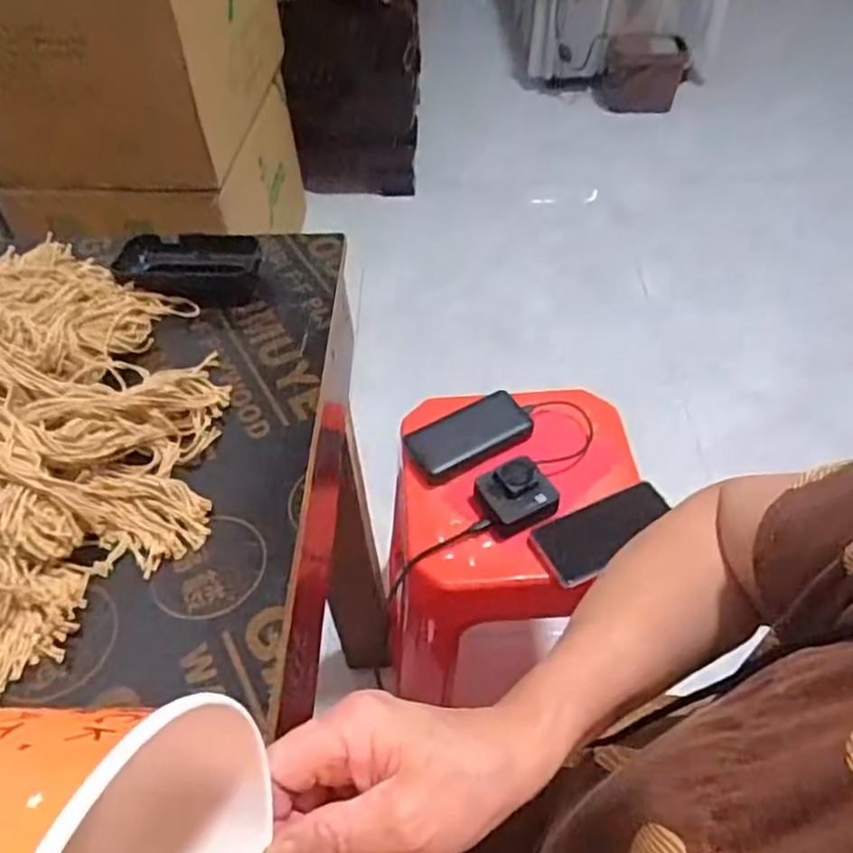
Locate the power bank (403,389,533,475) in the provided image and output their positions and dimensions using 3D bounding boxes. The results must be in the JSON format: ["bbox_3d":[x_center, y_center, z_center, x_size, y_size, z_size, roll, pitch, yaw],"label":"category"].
[{"bbox_3d":[0.057,0.007,0.871,0.158,0.017,0.076,-22,52,-17],"label":"power bank"}]

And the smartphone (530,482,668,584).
[{"bbox_3d":[0.208,0.120,0.778,0.165,0.014,0.080,-20,51,-15],"label":"smartphone"}]

